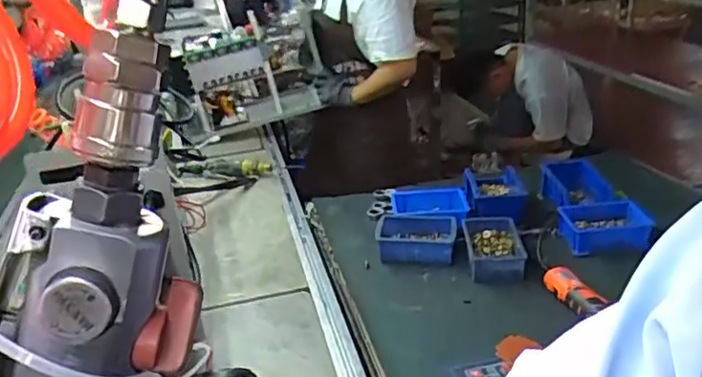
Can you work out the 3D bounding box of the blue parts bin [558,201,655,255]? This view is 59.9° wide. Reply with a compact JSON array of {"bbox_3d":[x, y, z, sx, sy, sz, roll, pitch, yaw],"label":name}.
[{"bbox_3d":[0.467,0.067,1.139,0.148,0.046,0.119,-3,26,2],"label":"blue parts bin"}]

